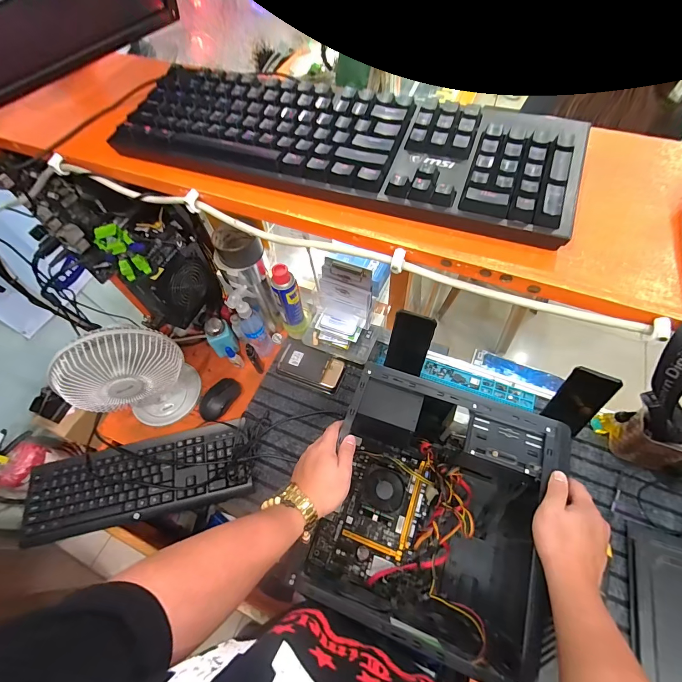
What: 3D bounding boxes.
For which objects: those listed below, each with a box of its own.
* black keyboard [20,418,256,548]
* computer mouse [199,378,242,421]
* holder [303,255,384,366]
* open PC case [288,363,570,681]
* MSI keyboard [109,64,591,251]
[{"bbox_3d":[-0.387,0.268,0.675,0.428,0.031,0.139,-13,59,-3],"label":"black keyboard"},{"bbox_3d":[-0.270,0.120,0.753,0.069,0.035,0.100,27,65,18],"label":"computer mouse"},{"bbox_3d":[-0.004,-0.058,0.707,0.154,0.207,0.099,13,61,12],"label":"holder"},{"bbox_3d":[0.143,0.262,0.564,0.323,0.177,0.350,16,62,13],"label":"open PC case"},{"bbox_3d":[-0.013,-0.188,0.327,0.434,0.036,0.132,15,62,13],"label":"MSI keyboard"}]

